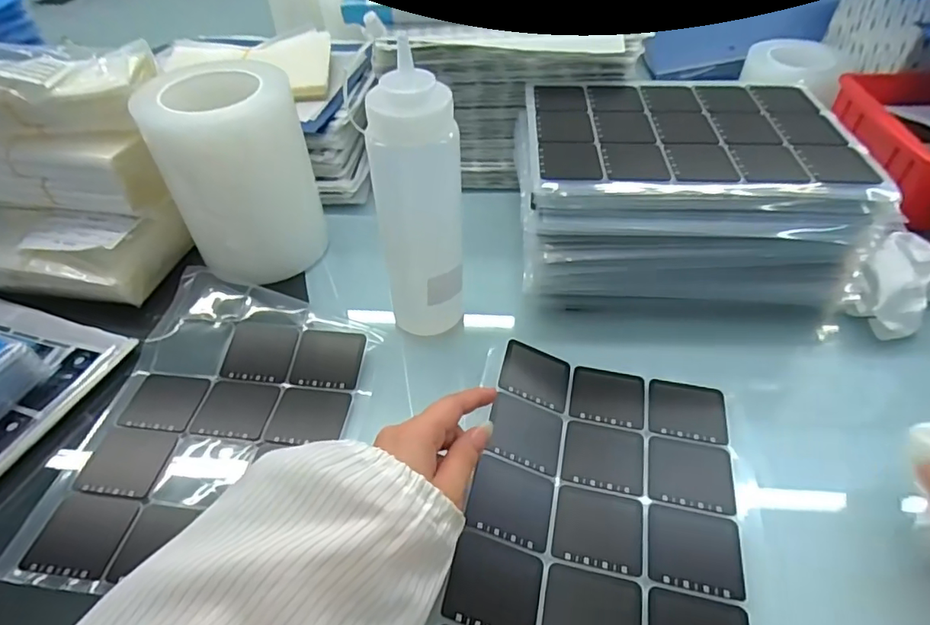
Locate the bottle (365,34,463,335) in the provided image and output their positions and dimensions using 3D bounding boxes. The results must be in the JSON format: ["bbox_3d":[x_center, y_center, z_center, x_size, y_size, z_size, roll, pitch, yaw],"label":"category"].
[{"bbox_3d":[-0.033,-0.067,0.398,0.054,0.205,0.050,17,48,17],"label":"bottle"}]

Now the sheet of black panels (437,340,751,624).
[{"bbox_3d":[0.088,0.134,0.338,0.167,0.021,0.257,9,46,10],"label":"sheet of black panels"}]

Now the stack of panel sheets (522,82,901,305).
[{"bbox_3d":[0.197,-0.115,0.505,0.283,0.115,0.220,1,45,2],"label":"stack of panel sheets"}]

